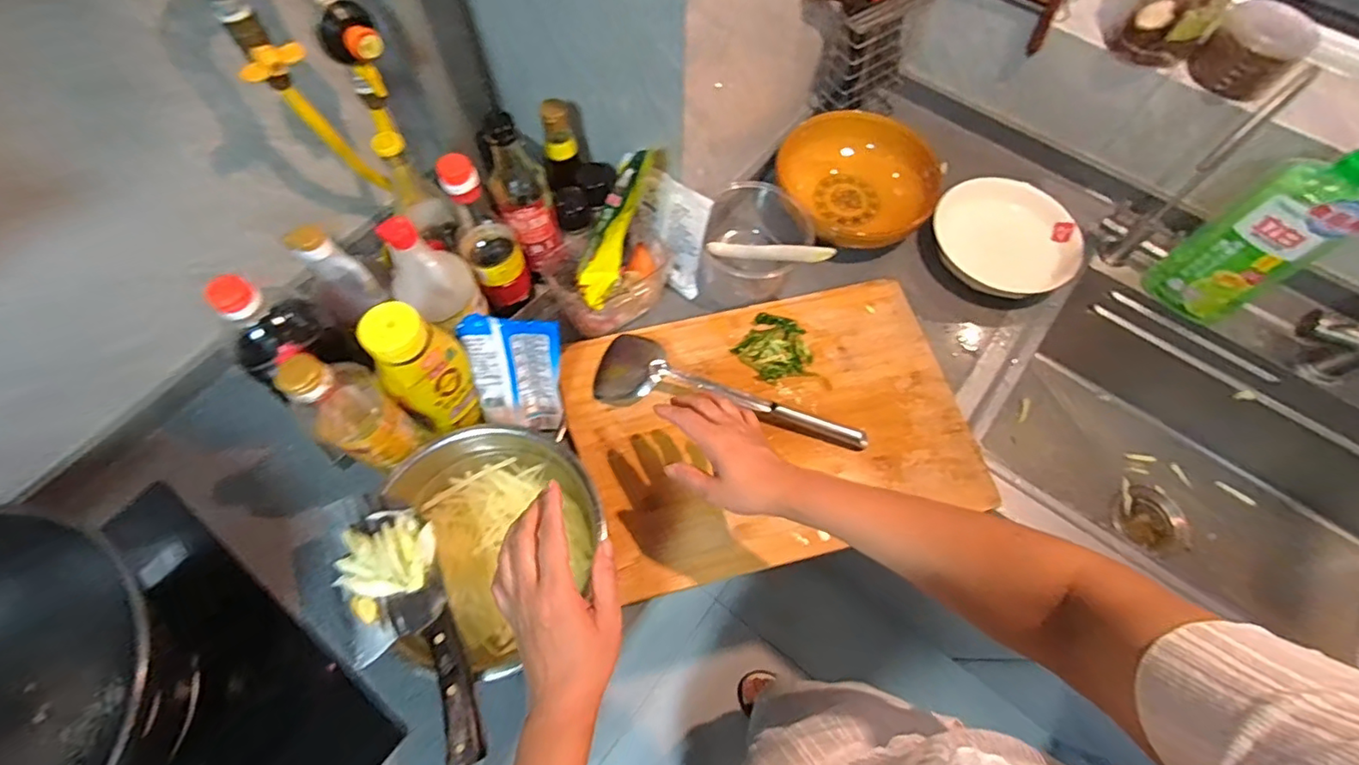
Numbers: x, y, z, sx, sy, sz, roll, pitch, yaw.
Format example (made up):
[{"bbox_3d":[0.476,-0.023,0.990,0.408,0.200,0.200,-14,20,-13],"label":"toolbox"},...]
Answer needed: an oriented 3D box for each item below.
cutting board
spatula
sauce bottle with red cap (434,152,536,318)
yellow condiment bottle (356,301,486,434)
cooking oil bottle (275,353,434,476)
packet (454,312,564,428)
[{"bbox_3d":[0.111,0.048,0.713,0.463,0.027,0.320,-12,66,-7],"label":"cutting board"},{"bbox_3d":[0.053,0.027,0.702,0.337,0.041,0.089,22,67,9],"label":"spatula"},{"bbox_3d":[-0.227,-0.175,0.694,0.067,0.233,0.082,-21,67,-10],"label":"sauce bottle with red cap"},{"bbox_3d":[-0.261,-0.009,0.611,0.064,0.187,0.057,-12,66,-6],"label":"yellow condiment bottle"},{"bbox_3d":[-0.312,0.035,0.573,0.062,0.218,0.072,34,69,14],"label":"cooking oil bottle"},{"bbox_3d":[-0.188,-0.008,0.662,0.102,0.141,0.016,0,32,-9],"label":"packet"}]

